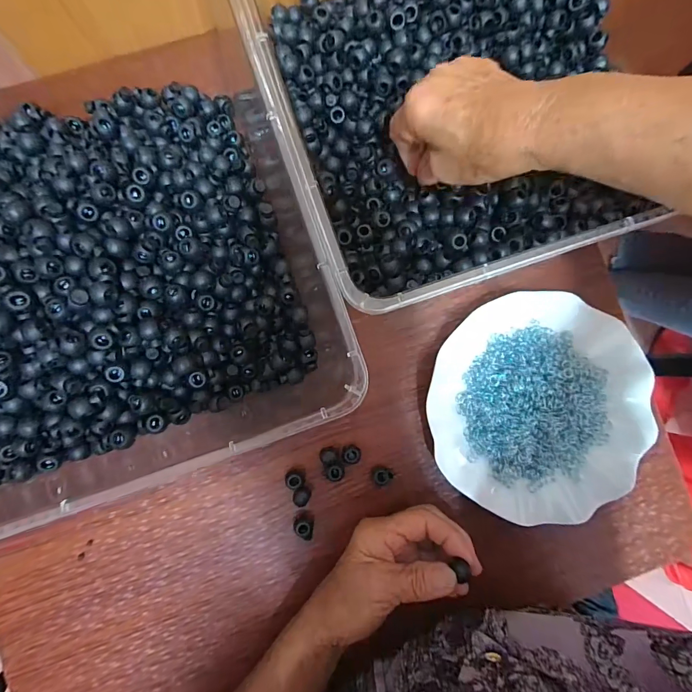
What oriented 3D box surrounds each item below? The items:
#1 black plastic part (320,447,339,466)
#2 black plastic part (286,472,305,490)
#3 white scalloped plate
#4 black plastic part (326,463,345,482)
[{"bbox_3d":[-0.014,0.091,0.315,0.014,0.010,0.014,-20,89,-4],"label":"black plastic part"},{"bbox_3d":[-0.042,0.111,0.313,0.015,0.013,0.013,-14,88,-4],"label":"black plastic part"},{"bbox_3d":[0.160,0.050,0.316,0.175,0.039,0.177,0,87,-4],"label":"white scalloped plate"},{"bbox_3d":[-0.009,0.105,0.312,0.015,0.005,0.015,0,87,-4],"label":"black plastic part"}]

